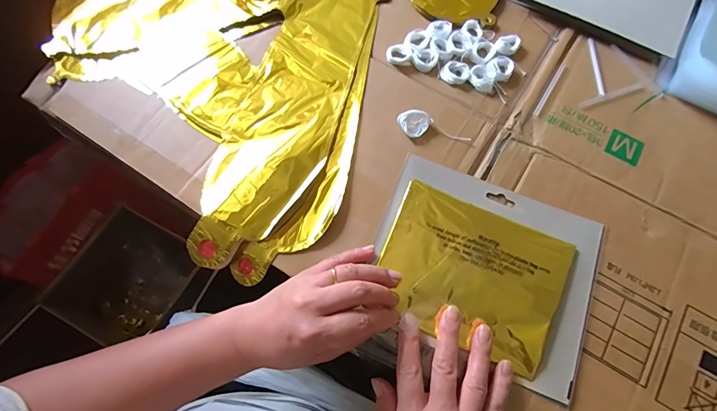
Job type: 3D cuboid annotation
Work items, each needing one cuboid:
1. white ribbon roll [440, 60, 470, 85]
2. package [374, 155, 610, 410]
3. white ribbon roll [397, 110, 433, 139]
[{"bbox_3d":[0.107,-0.146,0.429,0.029,0.006,0.028,0,67,-1],"label":"white ribbon roll"},{"bbox_3d":[0.115,0.053,0.355,0.196,0.013,0.157,22,69,8],"label":"package"},{"bbox_3d":[0.056,-0.085,0.397,0.029,0.015,0.027,0,67,-1],"label":"white ribbon roll"}]

